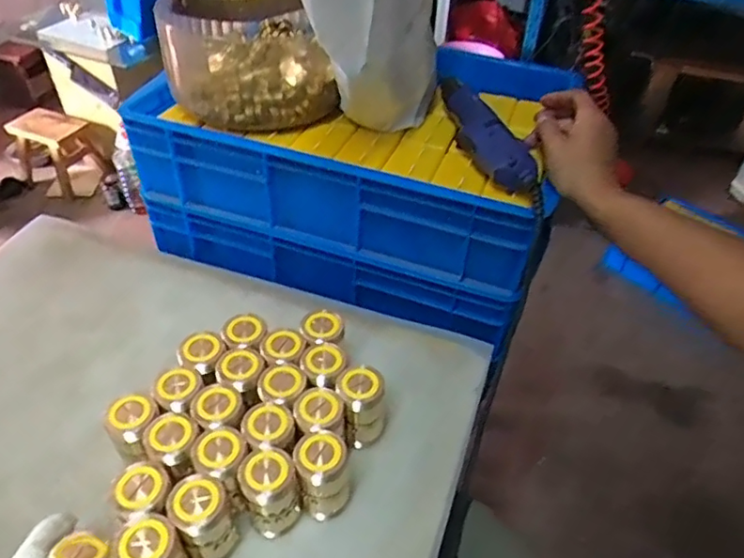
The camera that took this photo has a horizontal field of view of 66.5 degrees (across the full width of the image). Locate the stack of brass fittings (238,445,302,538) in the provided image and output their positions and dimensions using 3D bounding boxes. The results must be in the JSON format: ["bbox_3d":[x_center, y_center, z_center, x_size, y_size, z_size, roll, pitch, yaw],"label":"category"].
[{"bbox_3d":[-0.078,0.166,0.439,0.039,0.077,0.041,-15,47,-18],"label":"stack of brass fittings"}]

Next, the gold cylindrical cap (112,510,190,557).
[{"bbox_3d":[-0.152,0.196,0.398,0.039,0.071,0.038,33,51,27],"label":"gold cylindrical cap"}]

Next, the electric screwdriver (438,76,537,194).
[{"bbox_3d":[0.117,-0.167,0.617,0.058,0.039,0.230,-5,42,-9],"label":"electric screwdriver"}]

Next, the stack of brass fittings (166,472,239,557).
[{"bbox_3d":[-0.124,0.179,0.420,0.038,0.074,0.036,-22,50,-24],"label":"stack of brass fittings"}]

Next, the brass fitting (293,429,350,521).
[{"bbox_3d":[-0.039,0.156,0.453,0.039,0.077,0.044,-8,45,-11],"label":"brass fitting"}]

